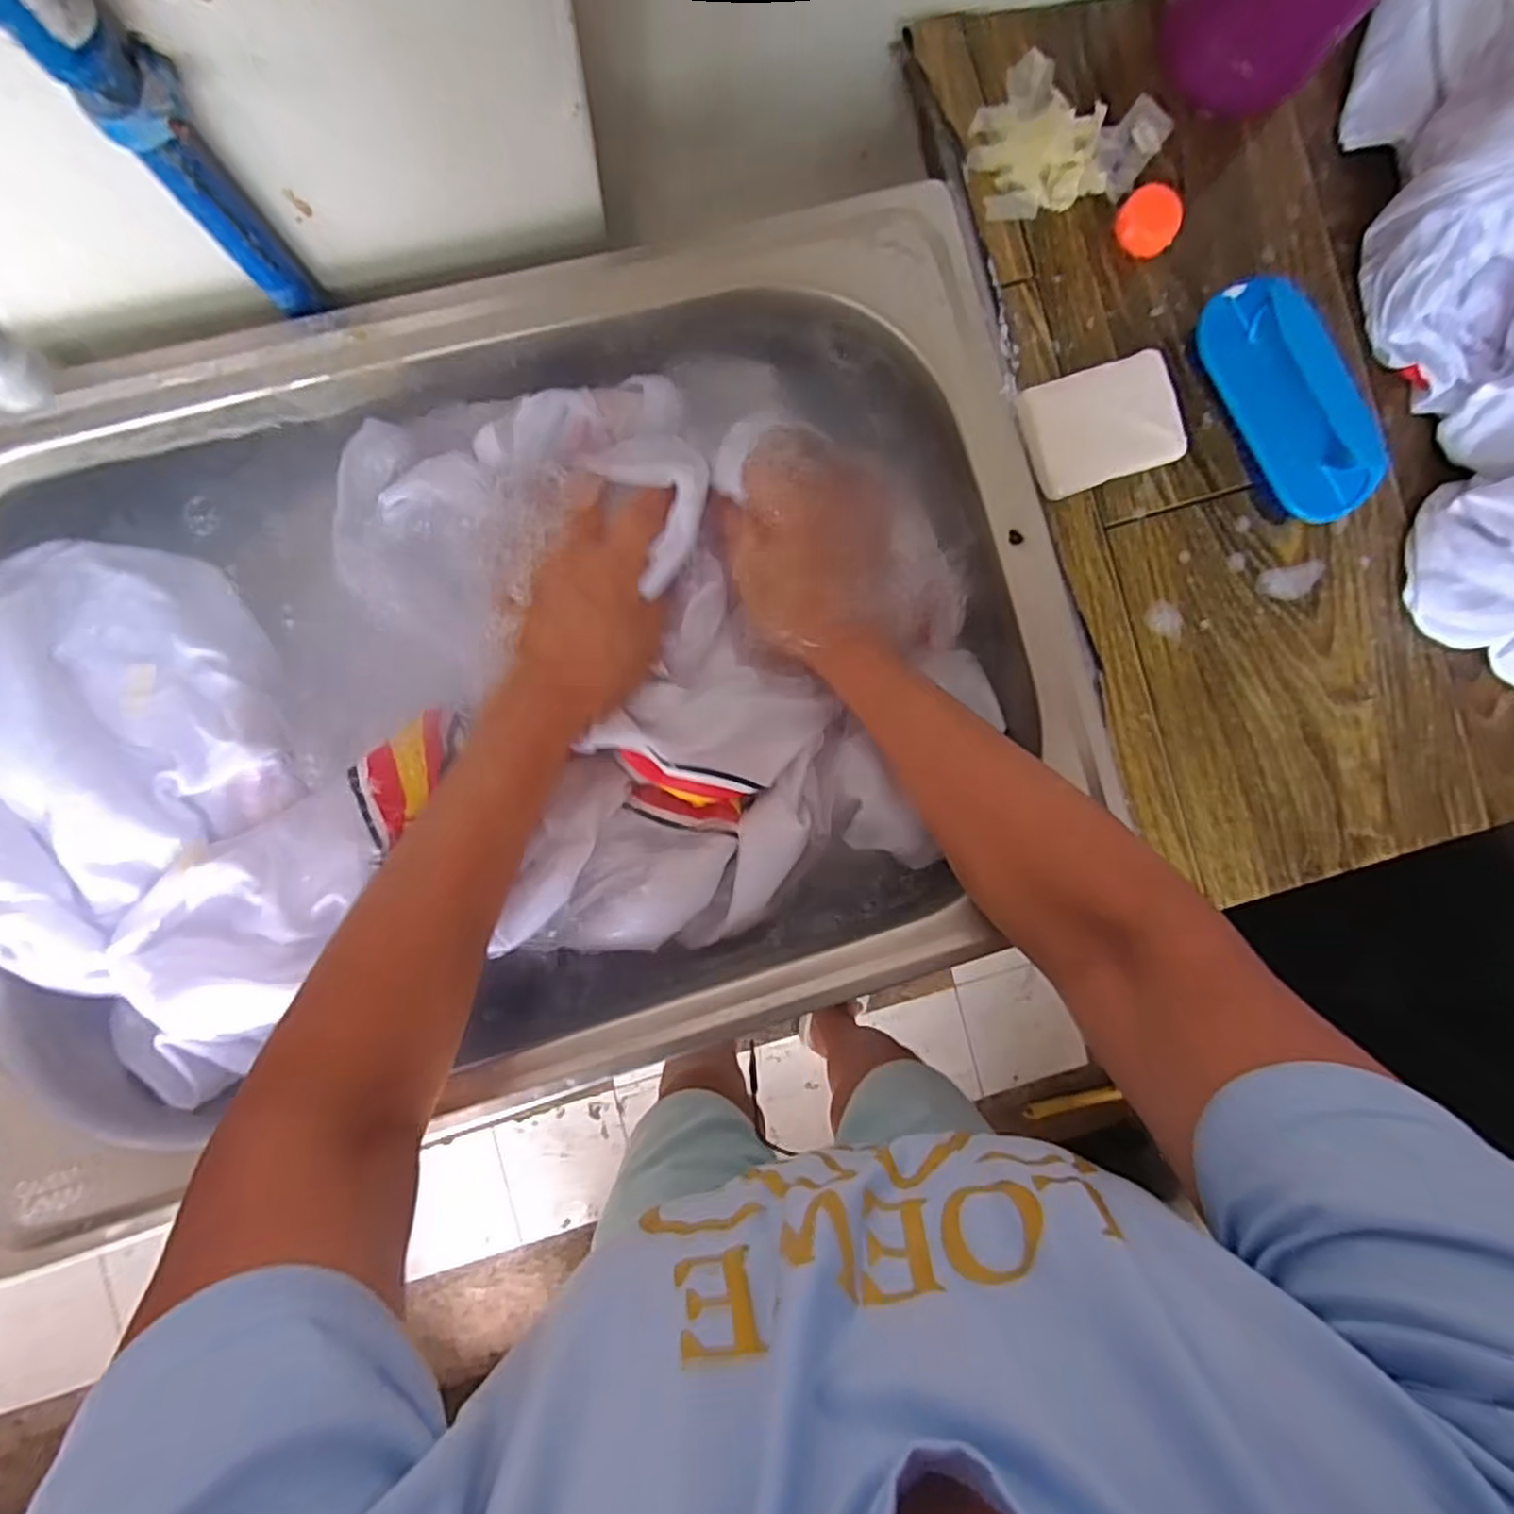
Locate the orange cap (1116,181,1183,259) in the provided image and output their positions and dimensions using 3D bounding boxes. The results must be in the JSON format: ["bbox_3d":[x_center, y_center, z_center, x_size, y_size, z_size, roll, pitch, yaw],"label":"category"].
[{"bbox_3d":[0.212,-0.289,0.382,0.032,0.016,0.030,0,89,-6],"label":"orange cap"}]

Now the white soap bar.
[{"bbox_3d":[0.182,-0.176,0.377,0.079,0.016,0.058,-19,91,-5],"label":"white soap bar"}]

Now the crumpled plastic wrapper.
[{"bbox_3d":[0.169,-0.338,0.376,0.112,0.018,0.079,-16,91,-6],"label":"crumpled plastic wrapper"}]

